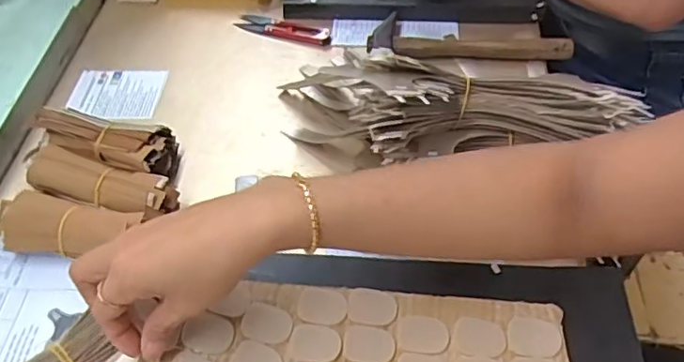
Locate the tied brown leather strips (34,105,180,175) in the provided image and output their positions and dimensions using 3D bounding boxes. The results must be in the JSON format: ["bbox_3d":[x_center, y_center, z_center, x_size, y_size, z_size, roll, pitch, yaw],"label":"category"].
[{"bbox_3d":[-0.221,-0.031,0.536,0.137,0.044,0.057,10,53,11],"label":"tied brown leather strips"}]

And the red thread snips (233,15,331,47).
[{"bbox_3d":[-0.070,-0.179,0.676,0.114,0.010,0.026,12,53,13],"label":"red thread snips"}]

